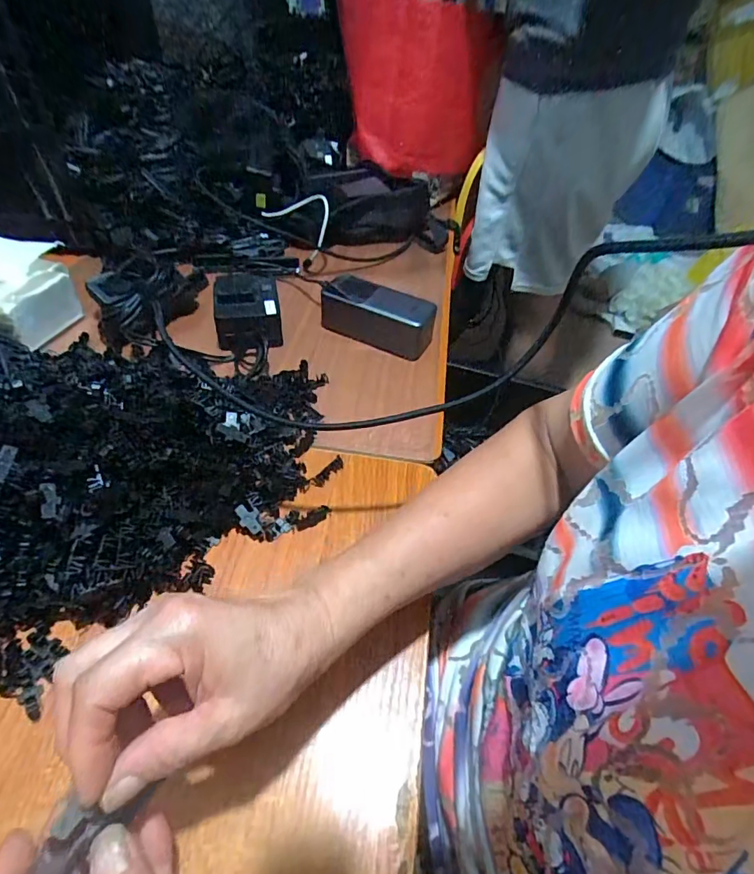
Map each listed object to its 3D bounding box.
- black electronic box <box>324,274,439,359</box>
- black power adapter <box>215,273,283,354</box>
[{"bbox_3d":[0.004,-0.143,0.565,0.130,0.054,0.046,23,51,13],"label":"black electronic box"},{"bbox_3d":[-0.147,-0.143,0.549,0.069,0.053,0.070,-4,50,-10],"label":"black power adapter"}]

